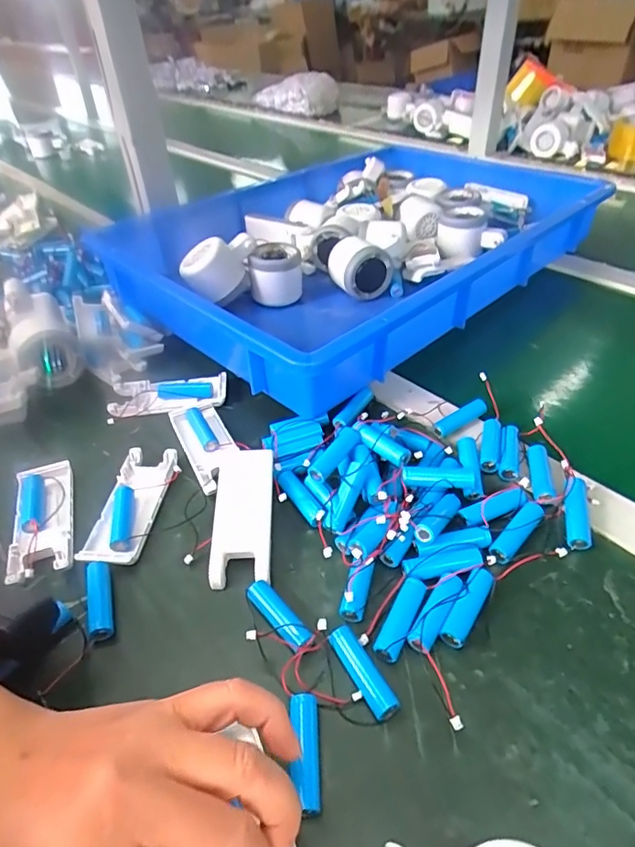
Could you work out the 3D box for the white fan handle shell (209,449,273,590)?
[{"bbox_3d":[-0.052,0.059,0.360,0.041,0.021,0.107,-5,42,-1],"label":"white fan handle shell"}]

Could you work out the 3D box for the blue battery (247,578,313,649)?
[{"bbox_3d":[-0.024,0.114,0.304,0.016,0.017,0.050,-28,48,-25],"label":"blue battery"}]

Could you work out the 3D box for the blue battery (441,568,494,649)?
[{"bbox_3d":[0.091,0.109,0.303,0.013,0.013,0.051,25,62,28],"label":"blue battery"}]

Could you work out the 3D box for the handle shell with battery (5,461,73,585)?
[{"bbox_3d":[-0.202,0.070,0.371,0.041,0.013,0.098,-16,44,-13],"label":"handle shell with battery"}]

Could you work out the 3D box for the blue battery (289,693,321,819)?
[{"bbox_3d":[-0.006,0.163,0.253,0.013,0.015,0.050,-4,42,-1],"label":"blue battery"}]

